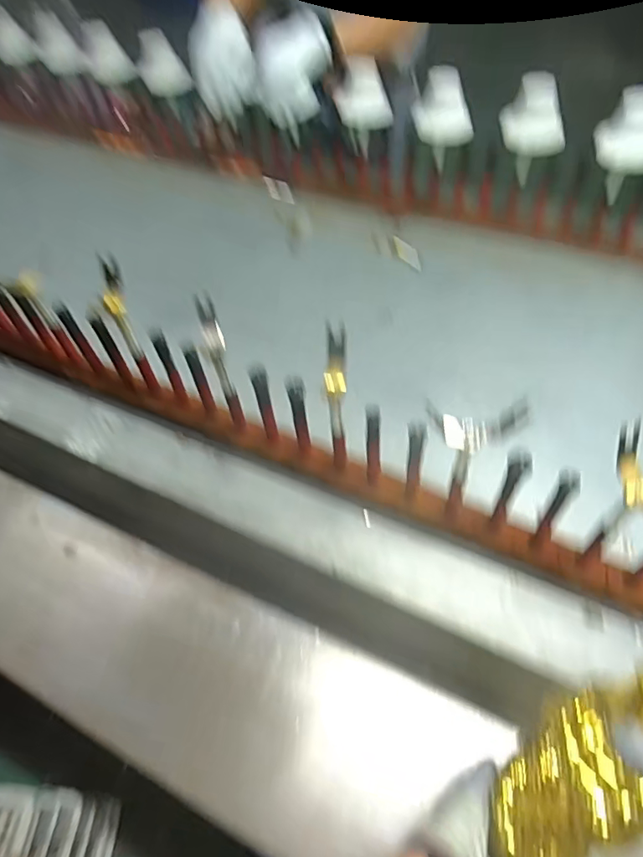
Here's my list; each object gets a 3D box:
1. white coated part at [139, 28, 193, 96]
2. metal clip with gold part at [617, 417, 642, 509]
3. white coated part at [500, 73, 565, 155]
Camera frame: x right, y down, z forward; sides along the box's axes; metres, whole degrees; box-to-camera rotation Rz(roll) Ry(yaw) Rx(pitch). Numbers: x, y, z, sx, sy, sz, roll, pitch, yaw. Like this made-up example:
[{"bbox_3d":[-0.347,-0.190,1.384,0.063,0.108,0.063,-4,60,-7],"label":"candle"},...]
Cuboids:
[{"bbox_3d":[-0.349,-0.801,1.134,0.098,0.113,0.036,-21,54,-12],"label":"white coated part"},{"bbox_3d":[0.282,0.036,0.460,0.027,0.021,0.086,-15,89,-8],"label":"metal clip with gold part"},{"bbox_3d":[0.357,-0.520,0.861,0.106,0.113,0.039,32,58,23],"label":"white coated part"}]

